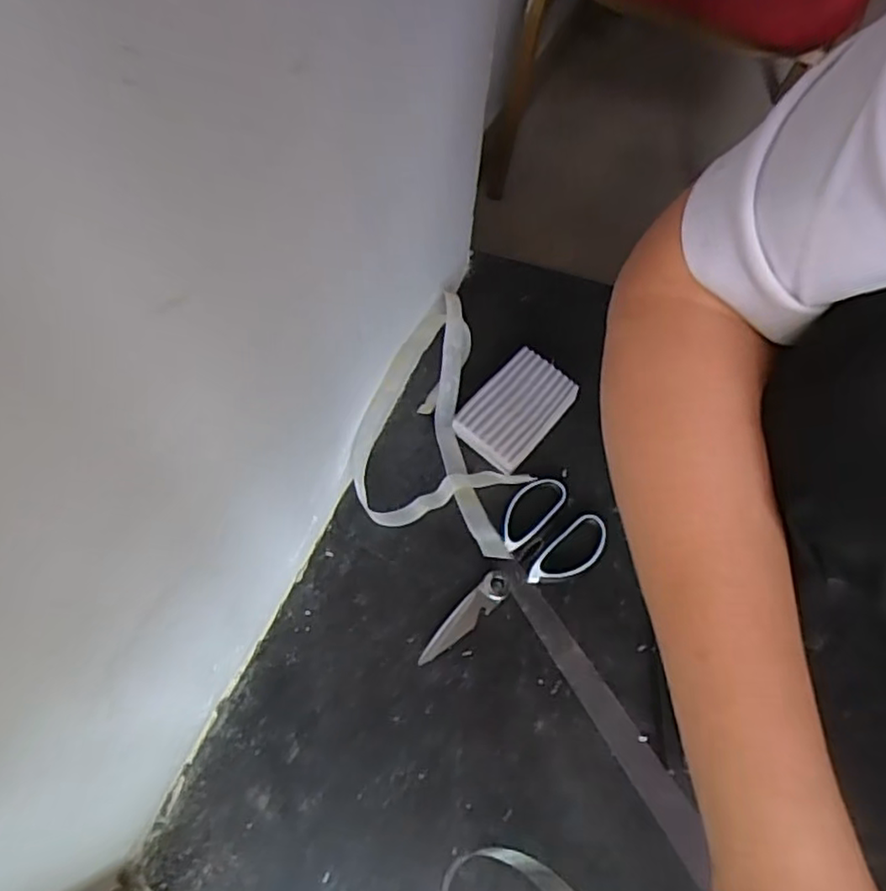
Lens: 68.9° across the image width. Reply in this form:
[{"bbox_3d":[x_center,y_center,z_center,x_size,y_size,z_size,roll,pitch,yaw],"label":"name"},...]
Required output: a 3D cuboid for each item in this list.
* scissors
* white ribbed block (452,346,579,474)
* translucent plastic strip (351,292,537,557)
[{"bbox_3d":[0.056,0.112,0.554,0.190,0.015,0.081,-42,75,-18],"label":"scissors"},{"bbox_3d":[0.068,-0.031,0.606,0.068,0.036,0.105,41,71,13],"label":"white ribbed block"},{"bbox_3d":[0.016,-0.019,0.581,0.149,0.067,0.212,23,68,7],"label":"translucent plastic strip"}]

